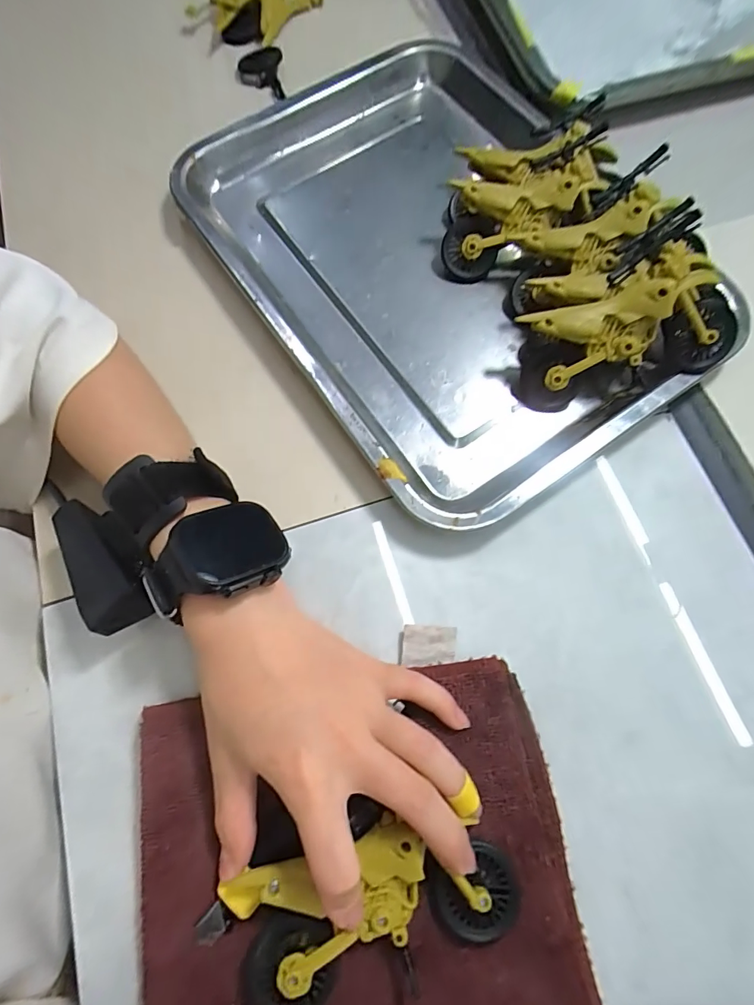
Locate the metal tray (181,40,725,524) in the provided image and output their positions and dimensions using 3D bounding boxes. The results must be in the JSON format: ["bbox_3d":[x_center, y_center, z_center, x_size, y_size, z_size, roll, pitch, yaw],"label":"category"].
[{"bbox_3d":[0.043,-0.181,0.313,0.267,0.026,0.350,-32,75,-10],"label":"metal tray"}]

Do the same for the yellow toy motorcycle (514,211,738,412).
[{"bbox_3d":[0.152,-0.105,0.267,0.126,0.062,0.059,-10,72,-3],"label":"yellow toy motorcycle"}]

